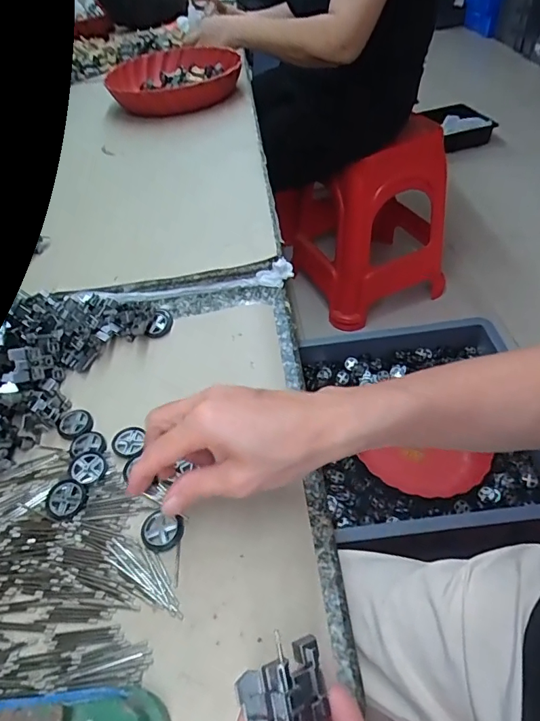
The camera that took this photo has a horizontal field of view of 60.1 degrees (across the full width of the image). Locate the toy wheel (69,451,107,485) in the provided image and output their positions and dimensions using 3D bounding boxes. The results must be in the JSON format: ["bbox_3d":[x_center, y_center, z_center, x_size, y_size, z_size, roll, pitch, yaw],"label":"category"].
[{"bbox_3d":[-0.138,0.080,0.353,0.025,0.007,0.029,-36,54,-25],"label":"toy wheel"}]

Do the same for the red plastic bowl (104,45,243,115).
[{"bbox_3d":[-0.174,-0.505,0.839,0.230,0.047,0.231,-3,47,3],"label":"red plastic bowl"}]

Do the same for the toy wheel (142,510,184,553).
[{"bbox_3d":[-0.074,0.115,0.316,0.027,0.004,0.026,-3,47,3],"label":"toy wheel"}]

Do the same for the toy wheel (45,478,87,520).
[{"bbox_3d":[-0.147,0.100,0.336,0.027,0.004,0.027,1,60,-2],"label":"toy wheel"}]

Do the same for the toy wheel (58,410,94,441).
[{"bbox_3d":[-0.161,0.052,0.385,0.028,0.004,0.027,-3,47,3],"label":"toy wheel"}]

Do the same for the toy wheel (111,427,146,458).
[{"bbox_3d":[-0.112,0.063,0.368,0.024,0.004,0.026,-3,47,3],"label":"toy wheel"}]

